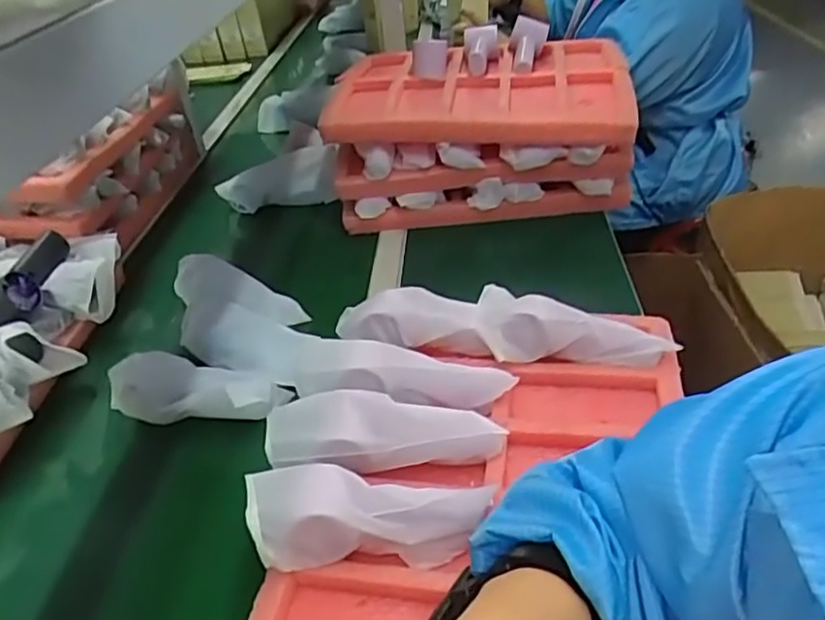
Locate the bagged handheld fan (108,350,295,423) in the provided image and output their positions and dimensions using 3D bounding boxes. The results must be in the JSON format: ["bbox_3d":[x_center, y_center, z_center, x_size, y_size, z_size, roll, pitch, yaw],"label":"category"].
[{"bbox_3d":[-0.229,0.086,0.690,0.180,0.047,0.060,2,37,13],"label":"bagged handheld fan"}]

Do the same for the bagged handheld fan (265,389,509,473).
[{"bbox_3d":[-0.024,0.106,0.572,0.199,0.040,0.064,-7,36,2],"label":"bagged handheld fan"}]

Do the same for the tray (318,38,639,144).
[{"bbox_3d":[0.108,-0.342,1.007,0.426,0.059,0.384,-1,36,10],"label":"tray"}]

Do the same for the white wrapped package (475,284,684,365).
[{"bbox_3d":[0.164,0.017,0.661,0.194,0.044,0.079,2,37,14],"label":"white wrapped package"}]

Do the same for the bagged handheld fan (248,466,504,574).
[{"bbox_3d":[-0.032,0.160,0.512,0.182,0.069,0.070,-8,36,0],"label":"bagged handheld fan"}]

